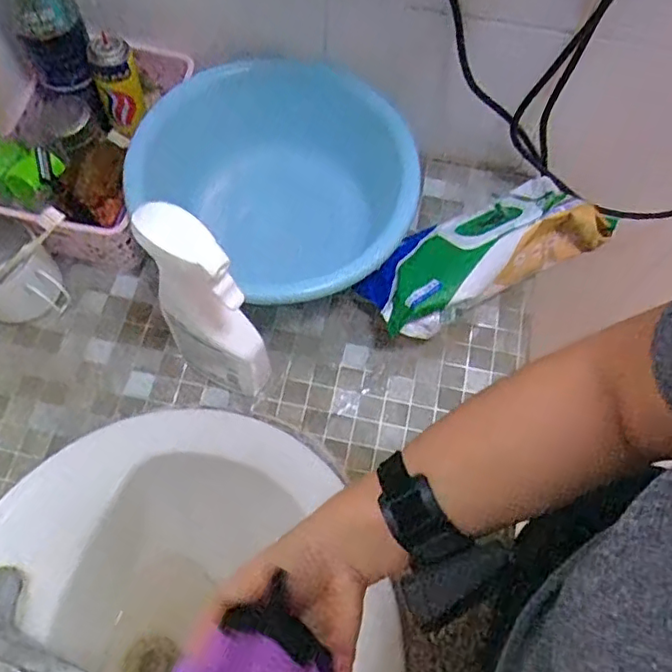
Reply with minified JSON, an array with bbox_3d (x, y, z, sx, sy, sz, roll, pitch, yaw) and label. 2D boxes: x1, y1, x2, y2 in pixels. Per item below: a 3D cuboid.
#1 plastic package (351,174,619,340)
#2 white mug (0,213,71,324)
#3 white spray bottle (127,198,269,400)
[{"bbox_3d":[0.151,-0.088,0.632,0.253,0.103,0.103,-27,70,-13],"label":"plastic package"},{"bbox_3d":[-0.323,-0.058,0.610,0.085,0.105,0.090,38,70,13],"label":"white mug"},{"bbox_3d":[-0.110,-0.013,0.517,0.094,0.251,0.045,34,69,11],"label":"white spray bottle"}]

